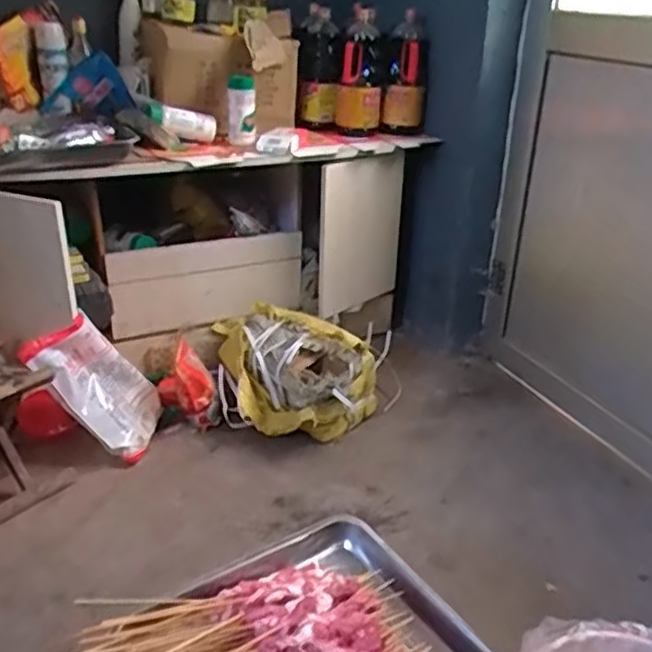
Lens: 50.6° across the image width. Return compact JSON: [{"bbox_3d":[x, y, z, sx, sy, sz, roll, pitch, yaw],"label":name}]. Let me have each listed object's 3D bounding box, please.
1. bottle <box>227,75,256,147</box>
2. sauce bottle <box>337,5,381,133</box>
[{"bbox_3d":[-0.185,-0.469,1.504,0.062,0.139,0.045,-1,26,-6],"label":"bottle"},{"bbox_3d":[0.081,-0.606,1.635,0.102,0.262,0.116,2,26,1],"label":"sauce bottle"}]

